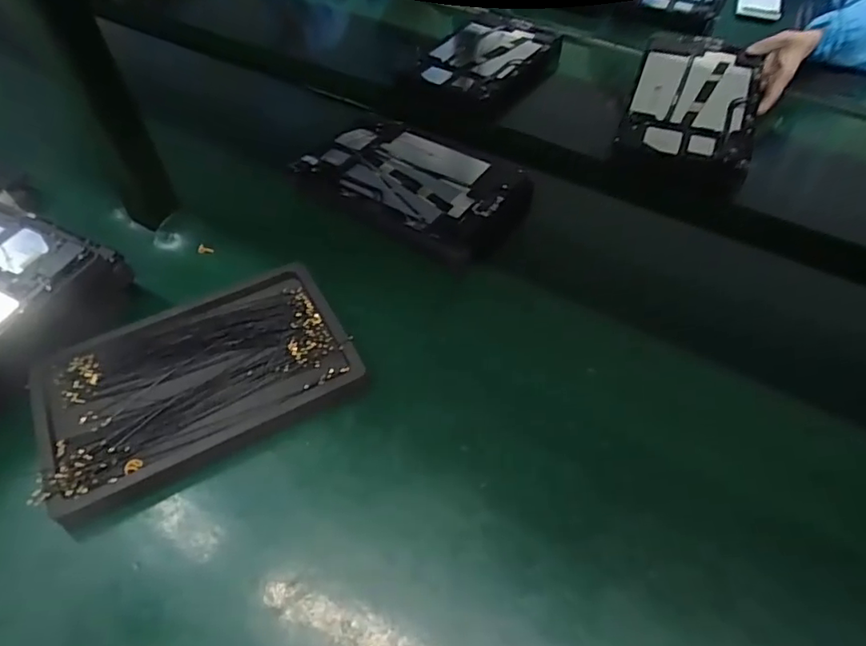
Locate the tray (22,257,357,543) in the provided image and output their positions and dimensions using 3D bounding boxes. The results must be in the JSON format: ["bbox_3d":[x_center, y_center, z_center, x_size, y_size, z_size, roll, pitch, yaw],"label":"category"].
[{"bbox_3d":[-0.201,0.040,0.469,0.246,0.022,0.160,-26,57,-21],"label":"tray"}]

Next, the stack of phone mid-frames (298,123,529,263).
[{"bbox_3d":[-0.021,-0.164,0.642,0.246,0.024,0.166,29,56,20],"label":"stack of phone mid-frames"}]

